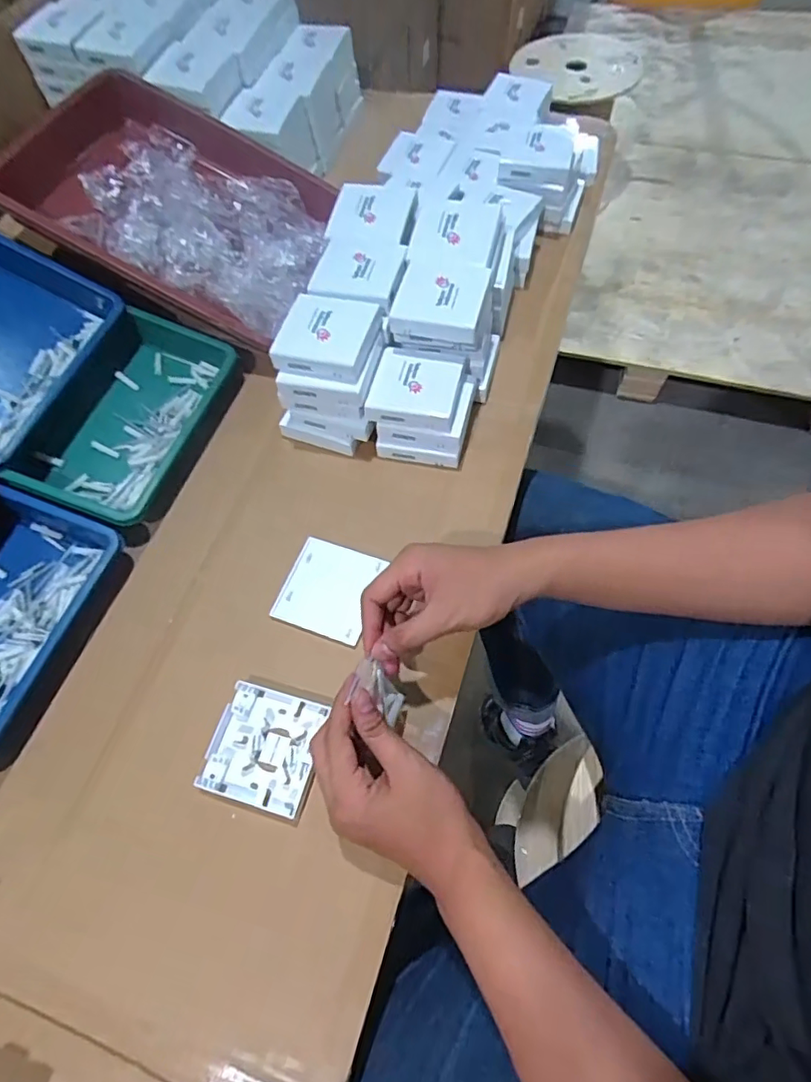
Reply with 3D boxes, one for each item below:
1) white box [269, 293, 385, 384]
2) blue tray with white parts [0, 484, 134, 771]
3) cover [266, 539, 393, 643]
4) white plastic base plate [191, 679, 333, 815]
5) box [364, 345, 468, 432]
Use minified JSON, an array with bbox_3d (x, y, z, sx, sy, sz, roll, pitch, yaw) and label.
[{"bbox_3d":[-0.074,-0.198,0.536,0.088,0.020,0.090,13,64,10],"label":"white box"},{"bbox_3d":[-0.366,0.079,0.490,0.139,0.047,0.239,14,64,10],"label":"blue tray with white parts"},{"bbox_3d":[-0.071,0.044,0.517,0.082,0.009,0.085,16,65,11],"label":"cover"},{"bbox_3d":[-0.116,0.168,0.455,0.084,0.010,0.086,13,64,10],"label":"white plastic base plate"},{"bbox_3d":[0.012,-0.156,0.557,0.085,0.020,0.088,10,64,8],"label":"box"}]

